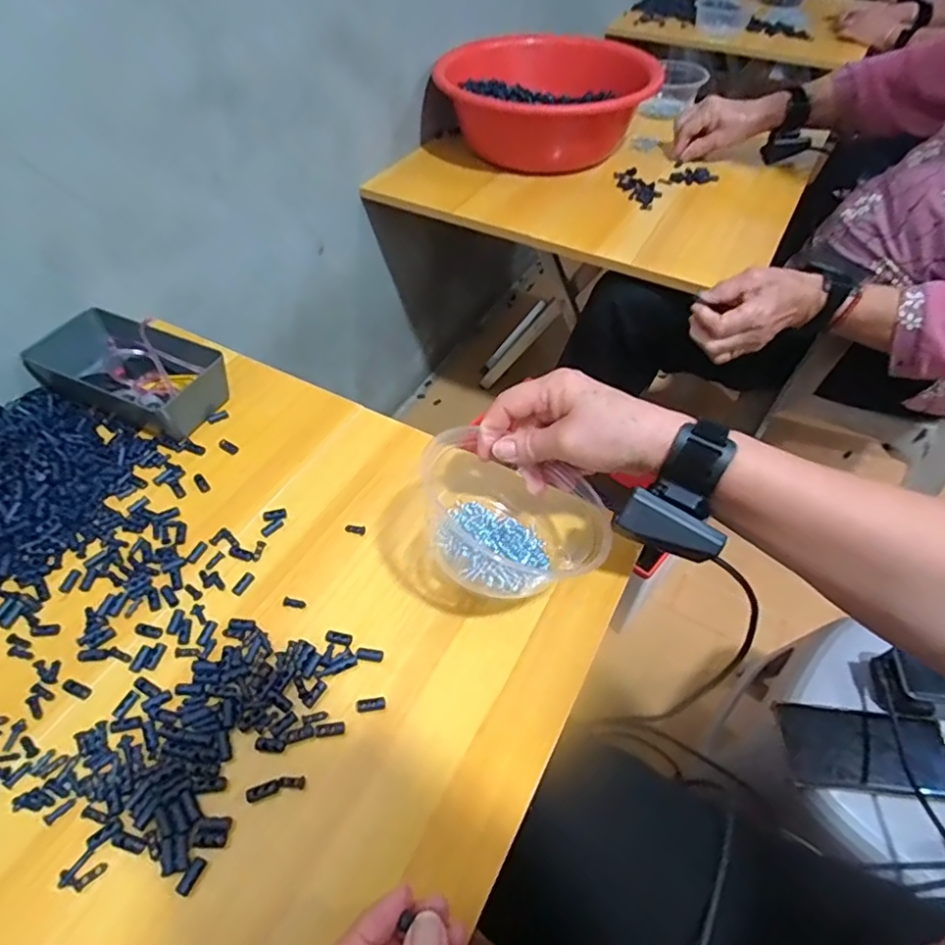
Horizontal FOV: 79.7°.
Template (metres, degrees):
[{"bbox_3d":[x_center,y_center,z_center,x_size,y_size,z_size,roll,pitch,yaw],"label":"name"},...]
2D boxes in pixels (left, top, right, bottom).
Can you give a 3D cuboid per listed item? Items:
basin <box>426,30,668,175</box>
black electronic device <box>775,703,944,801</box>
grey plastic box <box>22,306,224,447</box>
[{"bbox_3d":[0.116,-0.606,0.937,0.325,0.109,0.325,0,52,0],"label":"basin"},{"bbox_3d":[0.384,0.271,0.553,0.152,0.020,0.071,4,56,7],"label":"black electronic device"},{"bbox_3d":[-0.335,-0.105,0.561,0.176,0.053,0.097,21,54,15],"label":"grey plastic box"}]

